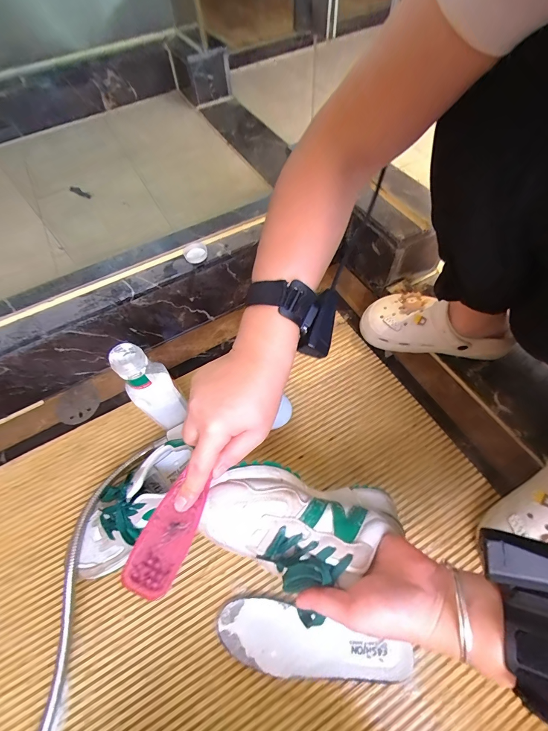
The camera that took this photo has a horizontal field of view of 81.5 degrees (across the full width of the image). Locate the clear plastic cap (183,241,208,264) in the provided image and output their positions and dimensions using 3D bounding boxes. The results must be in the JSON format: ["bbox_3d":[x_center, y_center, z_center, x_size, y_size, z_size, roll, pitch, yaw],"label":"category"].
[{"bbox_3d":[-0.135,-0.195,0.551,0.039,0.014,0.041,-20,61,-8],"label":"clear plastic cap"}]

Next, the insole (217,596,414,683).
[{"bbox_3d":[0.044,0.343,0.392,0.228,0.025,0.070,7,61,7],"label":"insole"}]

